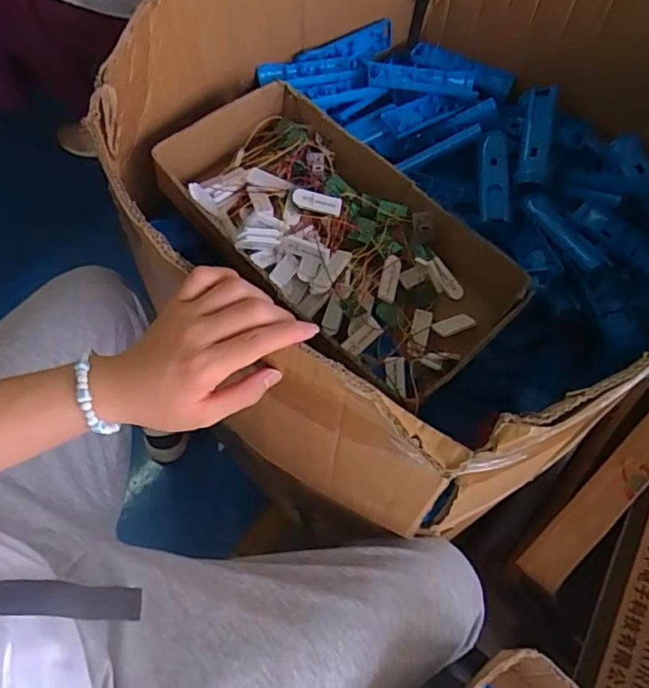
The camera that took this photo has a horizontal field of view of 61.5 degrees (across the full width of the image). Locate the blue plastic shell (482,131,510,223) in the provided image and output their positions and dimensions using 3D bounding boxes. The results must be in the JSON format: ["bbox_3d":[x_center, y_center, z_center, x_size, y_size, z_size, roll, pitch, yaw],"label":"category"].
[{"bbox_3d":[0.240,-0.229,0.757,0.036,0.019,0.148,5,71,0],"label":"blue plastic shell"}]

